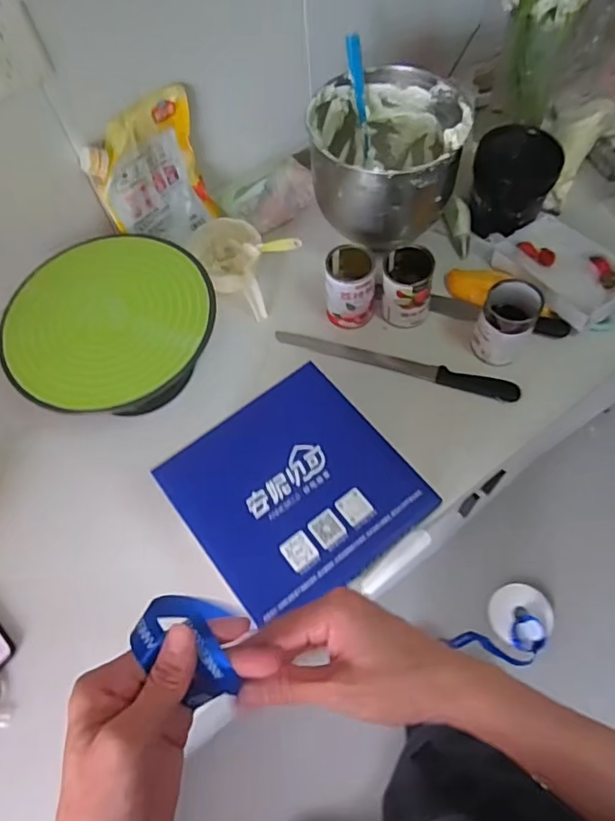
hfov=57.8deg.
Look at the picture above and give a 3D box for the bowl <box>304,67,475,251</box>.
[{"bbox_3d":[0.120,-0.380,0.853,0.215,0.171,0.218,-1,63,3],"label":"bowl"}]

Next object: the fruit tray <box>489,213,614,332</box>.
[{"bbox_3d":[0.395,-0.224,0.868,0.135,0.050,0.199,-35,67,-13],"label":"fruit tray"}]

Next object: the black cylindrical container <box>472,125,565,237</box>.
[{"bbox_3d":[0.320,-0.358,0.870,0.123,0.109,0.129,-1,63,3],"label":"black cylindrical container"}]

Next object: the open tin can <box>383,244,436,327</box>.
[{"bbox_3d":[0.148,-0.185,0.834,0.071,0.106,0.078,-1,63,3],"label":"open tin can"}]

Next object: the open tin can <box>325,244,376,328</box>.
[{"bbox_3d":[0.065,-0.191,0.841,0.071,0.102,0.086,1,63,4],"label":"open tin can"}]

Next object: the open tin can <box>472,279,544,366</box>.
[{"bbox_3d":[0.279,-0.120,0.794,0.070,0.122,0.065,-1,63,3],"label":"open tin can"}]

